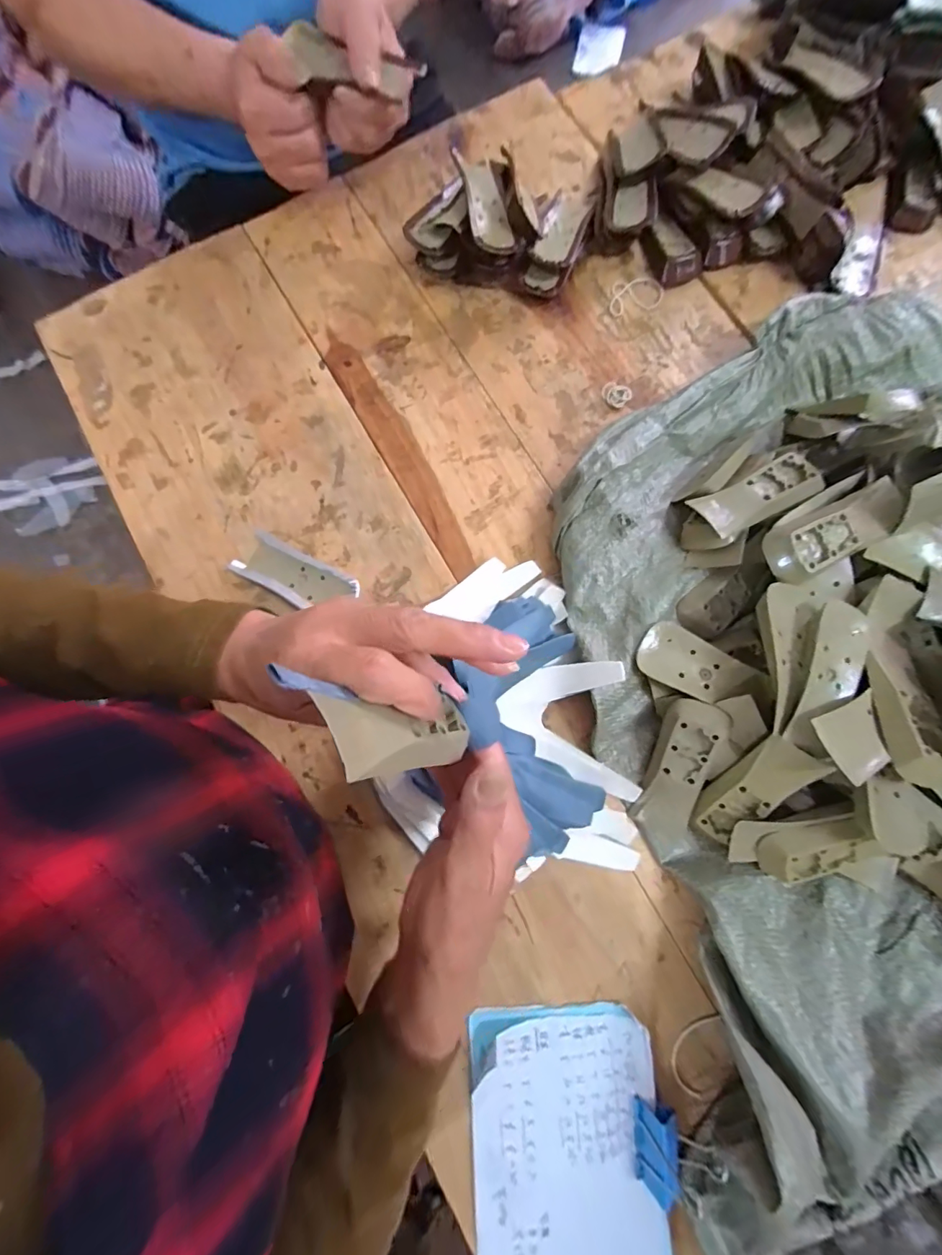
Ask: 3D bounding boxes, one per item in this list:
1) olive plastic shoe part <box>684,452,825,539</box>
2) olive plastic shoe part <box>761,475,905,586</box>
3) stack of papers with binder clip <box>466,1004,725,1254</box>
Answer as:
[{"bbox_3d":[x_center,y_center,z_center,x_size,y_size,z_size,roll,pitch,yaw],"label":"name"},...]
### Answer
[{"bbox_3d":[0.229,-0.105,0.366,0.090,0.018,0.040,-23,80,-3],"label":"olive plastic shoe part"},{"bbox_3d":[0.271,-0.071,0.339,0.105,0.020,0.042,-25,80,-4],"label":"olive plastic shoe part"},{"bbox_3d":[0.082,0.384,0.322,0.157,0.030,0.190,-3,79,0],"label":"stack of papers with binder clip"}]

